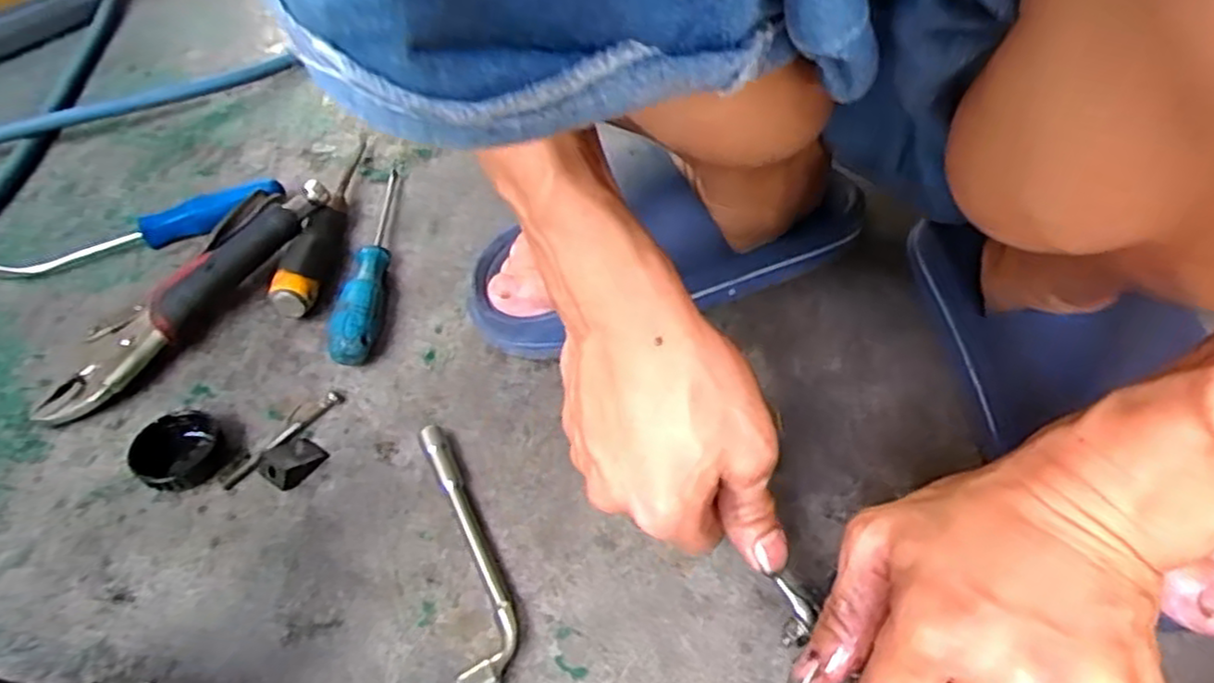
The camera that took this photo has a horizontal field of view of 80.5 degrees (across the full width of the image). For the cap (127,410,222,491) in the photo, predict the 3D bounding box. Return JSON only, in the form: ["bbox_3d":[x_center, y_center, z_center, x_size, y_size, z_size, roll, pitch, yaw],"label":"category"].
[{"bbox_3d":[-0.237,0.060,0.396,0.041,0.020,0.044,-3,50,4],"label":"cap"}]

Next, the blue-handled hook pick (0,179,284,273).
[{"bbox_3d":[-0.336,-0.082,0.525,0.190,0.022,0.031,-16,49,-11],"label":"blue-handled hook pick"}]

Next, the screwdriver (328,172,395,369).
[{"bbox_3d":[-0.166,-0.064,0.498,0.026,0.032,0.200,-7,48,-3],"label":"screwdriver"}]

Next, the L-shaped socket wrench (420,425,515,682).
[{"bbox_3d":[-0.070,0.101,0.357,0.029,0.016,0.143,-13,49,-9],"label":"L-shaped socket wrench"}]

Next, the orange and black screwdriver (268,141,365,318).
[{"bbox_3d":[-0.208,-0.097,0.525,0.027,0.036,0.197,-4,48,0],"label":"orange and black screwdriver"}]

